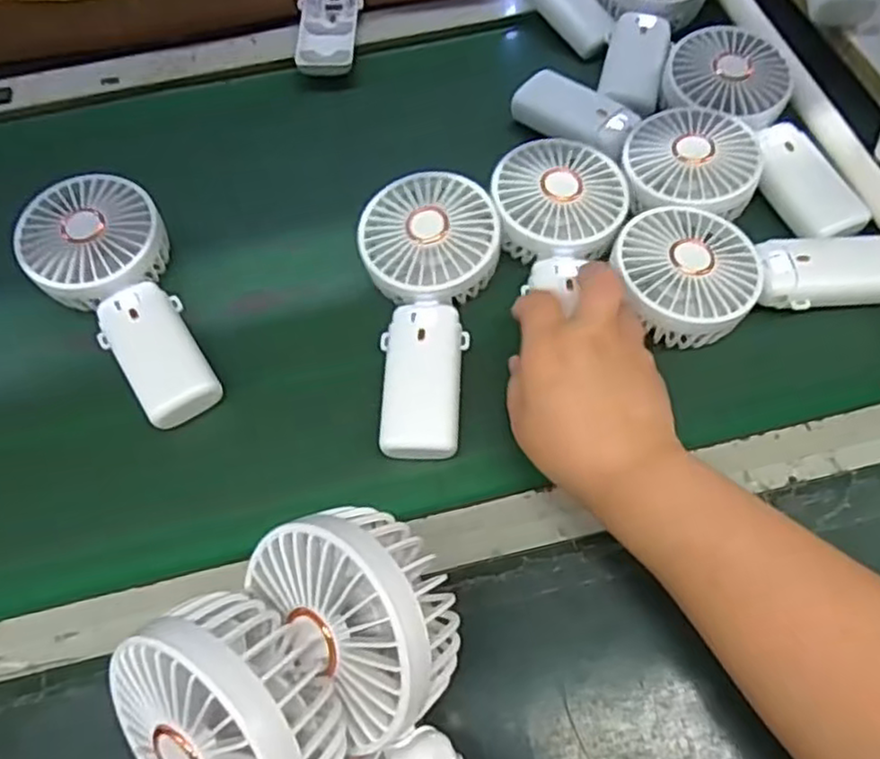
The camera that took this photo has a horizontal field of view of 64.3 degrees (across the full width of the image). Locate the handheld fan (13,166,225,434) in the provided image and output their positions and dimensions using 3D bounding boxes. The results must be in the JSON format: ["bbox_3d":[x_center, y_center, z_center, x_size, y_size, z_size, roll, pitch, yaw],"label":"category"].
[{"bbox_3d":[-0.198,-0.056,0.443,0.083,0.042,0.180,-33,64,-16],"label":"handheld fan"}]

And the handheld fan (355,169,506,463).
[{"bbox_3d":[-0.004,-0.047,0.427,0.087,0.043,0.171,-2,60,1],"label":"handheld fan"}]

